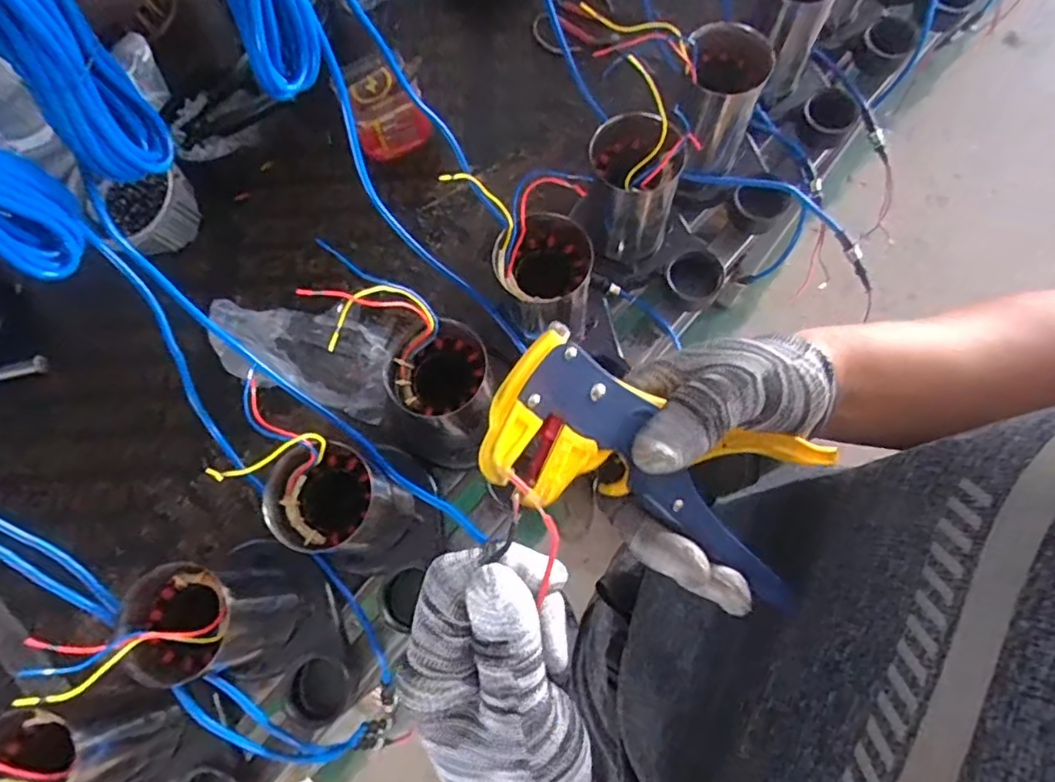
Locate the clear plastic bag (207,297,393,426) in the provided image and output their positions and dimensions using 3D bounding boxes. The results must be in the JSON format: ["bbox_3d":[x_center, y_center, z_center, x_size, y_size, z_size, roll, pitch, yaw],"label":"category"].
[{"bbox_3d":[-0.264,-0.055,0.710,0.217,0.040,0.121,16,75,6],"label":"clear plastic bag"}]

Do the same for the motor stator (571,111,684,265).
[{"bbox_3d":[0.110,-0.212,0.650,0.095,0.142,0.084,18,76,7],"label":"motor stator"}]

